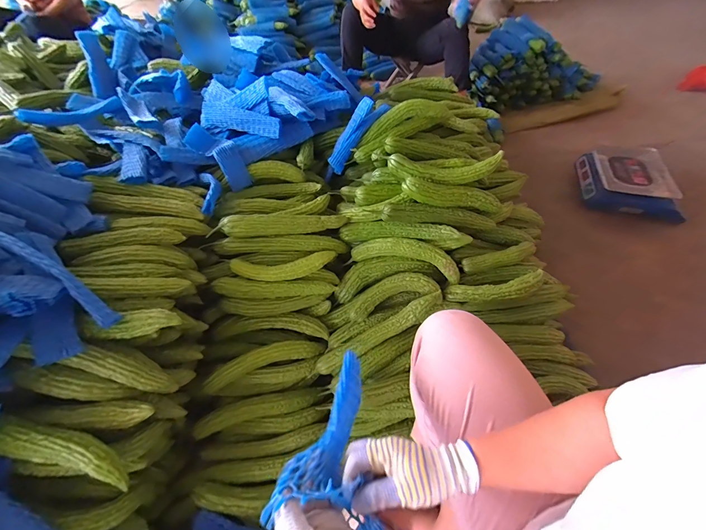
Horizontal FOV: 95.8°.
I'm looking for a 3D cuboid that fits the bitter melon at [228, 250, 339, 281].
[{"bbox_3d":[-0.157,0.002,0.714,0.231,0.036,0.060,-6,49,-2],"label":"bitter melon"}]

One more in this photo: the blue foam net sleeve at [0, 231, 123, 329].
[{"bbox_3d":[-0.478,0.017,0.514,0.239,0.024,0.032,39,57,-2],"label":"blue foam net sleeve"}]

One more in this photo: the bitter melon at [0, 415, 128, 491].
[{"bbox_3d":[-0.430,0.280,0.479,0.202,0.040,0.053,22,51,-3],"label":"bitter melon"}]

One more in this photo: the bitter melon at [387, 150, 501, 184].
[{"bbox_3d":[0.211,-0.218,0.731,0.258,0.050,0.052,0,49,3],"label":"bitter melon"}]

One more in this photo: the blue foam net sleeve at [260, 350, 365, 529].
[{"bbox_3d":[-0.018,0.212,0.401,0.078,0.043,0.214,16,39,16],"label":"blue foam net sleeve"}]

